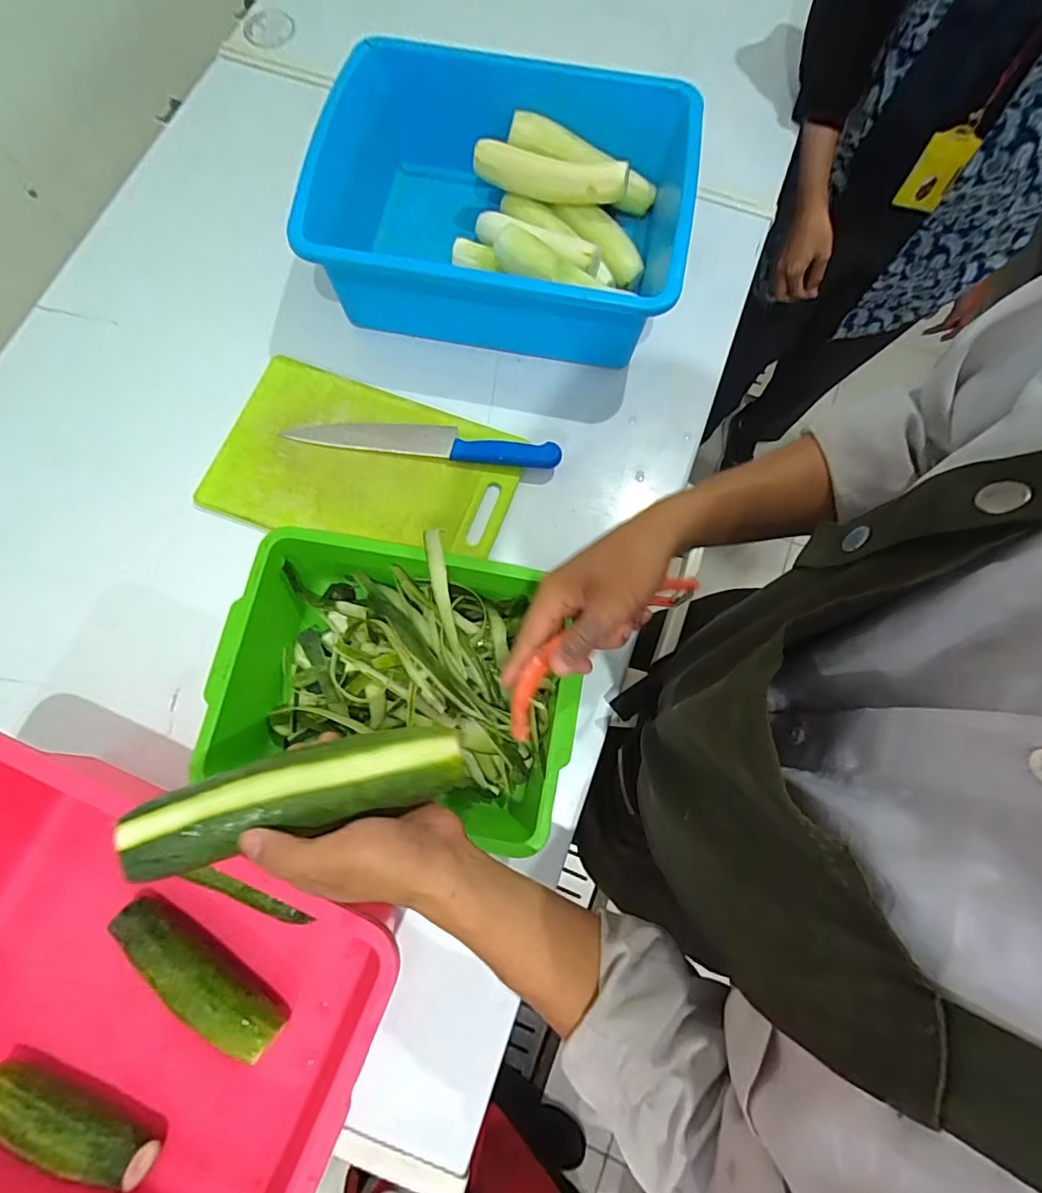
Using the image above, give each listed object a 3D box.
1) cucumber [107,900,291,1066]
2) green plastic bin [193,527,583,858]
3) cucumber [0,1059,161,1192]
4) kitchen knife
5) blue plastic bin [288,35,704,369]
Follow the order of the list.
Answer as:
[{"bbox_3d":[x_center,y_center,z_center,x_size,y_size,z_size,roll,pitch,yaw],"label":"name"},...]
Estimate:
[{"bbox_3d":[-0.278,0.327,0.451,0.169,0.043,0.038,36,79,8],"label":"cucumber"},{"bbox_3d":[-0.104,0.078,0.486,0.298,0.101,0.223,12,76,3],"label":"green plastic bin"},{"bbox_3d":[-0.363,0.424,0.417,0.147,0.035,0.031,25,77,6],"label":"cucumber"},{"bbox_3d":[-0.109,-0.179,0.593,0.305,0.020,0.039,8,76,2],"label":"kitchen knife"},{"bbox_3d":[-0.016,-0.448,0.608,0.393,0.140,0.315,11,76,3],"label":"blue plastic bin"}]

